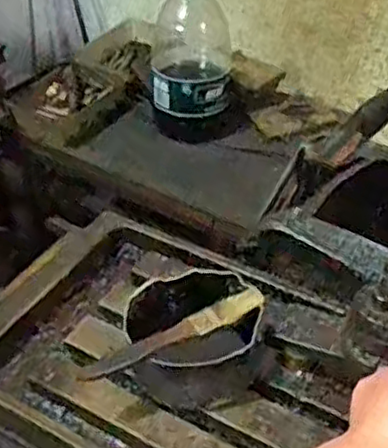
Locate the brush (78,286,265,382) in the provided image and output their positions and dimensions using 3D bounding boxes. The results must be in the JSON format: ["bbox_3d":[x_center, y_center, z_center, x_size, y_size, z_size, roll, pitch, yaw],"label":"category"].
[{"bbox_3d":[-0.013,0.083,0.530,0.152,0.012,0.021,-21,45,-21],"label":"brush"}]

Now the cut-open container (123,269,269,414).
[{"bbox_3d":[-0.001,0.093,0.574,0.100,0.072,0.106,-1,41,1],"label":"cut-open container"}]

